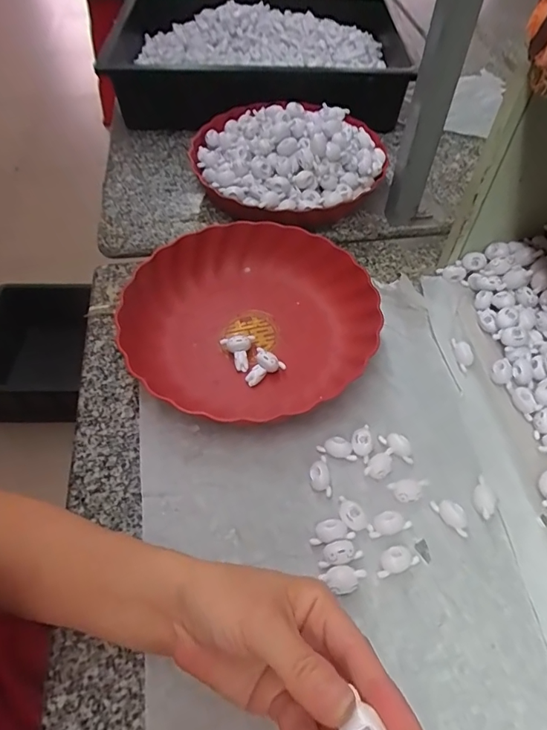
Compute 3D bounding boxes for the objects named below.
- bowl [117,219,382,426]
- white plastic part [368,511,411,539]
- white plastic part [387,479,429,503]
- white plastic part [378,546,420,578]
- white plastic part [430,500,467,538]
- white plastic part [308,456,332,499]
[{"bbox_3d":[-0.028,-0.051,0.458,0.236,0.049,0.222,0,55,0],"label":"bowl"},{"bbox_3d":[0.090,0.123,0.352,0.033,0.012,0.015,-17,57,-12],"label":"white plastic part"},{"bbox_3d":[0.111,0.102,0.368,0.033,0.010,0.017,-13,56,-10],"label":"white plastic part"},{"bbox_3d":[0.092,0.146,0.337,0.033,0.015,0.017,-12,56,-9],"label":"white plastic part"},{"bbox_3d":[0.141,0.118,0.356,0.015,0.010,0.033,-33,62,-21],"label":"white plastic part"},{"bbox_3d":[0.039,0.091,0.376,0.017,0.015,0.034,-1,55,-2],"label":"white plastic part"}]

